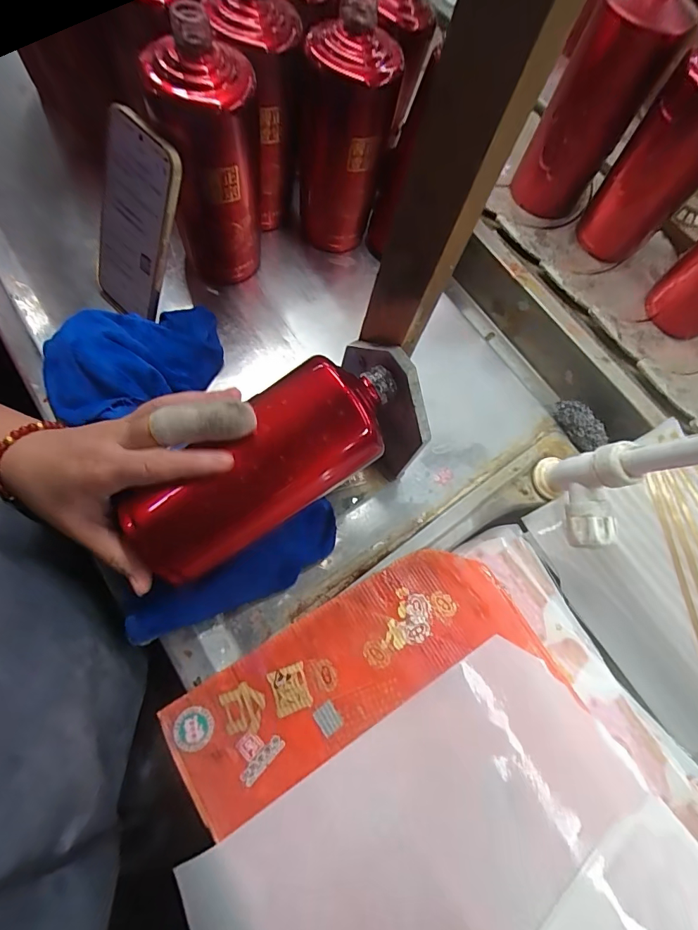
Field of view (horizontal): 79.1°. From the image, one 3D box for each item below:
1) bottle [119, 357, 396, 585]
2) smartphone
[{"bbox_3d":[-0.053,-0.004,0.285,0.195,0.058,0.074,-38,72,-5],"label":"bottle"},{"bbox_3d":[-0.181,-0.197,0.353,0.071,0.159,0.010,43,44,6],"label":"smartphone"}]

